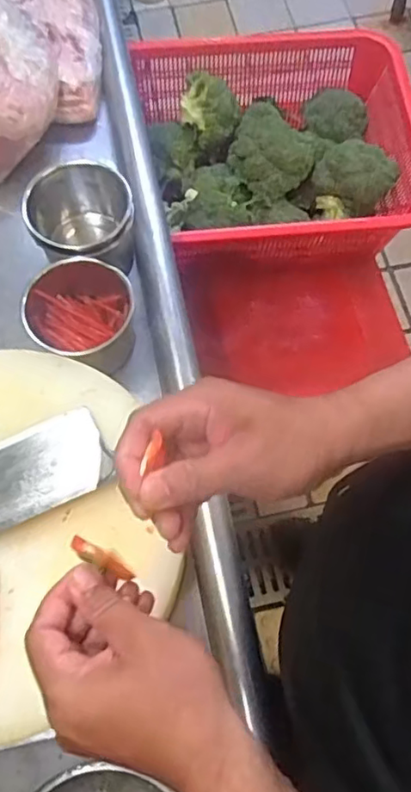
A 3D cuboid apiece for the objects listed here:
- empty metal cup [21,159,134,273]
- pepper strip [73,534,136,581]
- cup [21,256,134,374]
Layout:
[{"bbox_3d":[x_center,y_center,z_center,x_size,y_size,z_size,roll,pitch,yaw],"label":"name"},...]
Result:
[{"bbox_3d":[-0.144,-0.197,0.702,0.110,0.105,0.104,0,68,1],"label":"empty metal cup"},{"bbox_3d":[-0.066,0.100,0.376,0.049,0.010,0.012,21,69,25],"label":"pepper strip"},{"bbox_3d":[-0.139,-0.088,0.678,0.114,0.098,0.107,0,68,1],"label":"cup"}]

